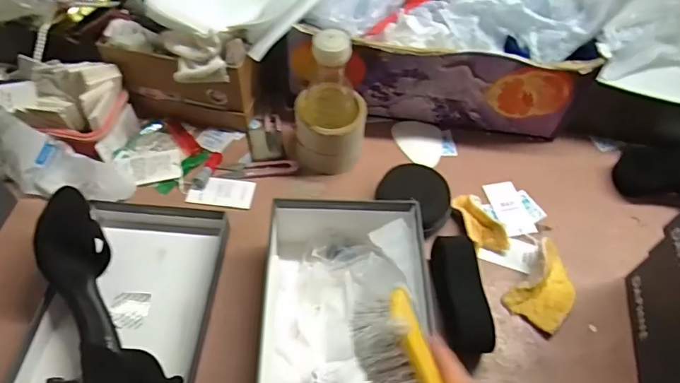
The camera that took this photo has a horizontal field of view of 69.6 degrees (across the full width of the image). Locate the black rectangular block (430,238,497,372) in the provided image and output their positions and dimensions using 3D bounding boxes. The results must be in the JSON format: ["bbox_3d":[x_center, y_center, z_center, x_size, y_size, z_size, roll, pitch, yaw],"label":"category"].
[{"bbox_3d":[0.128,0.114,0.523,0.037,0.064,0.131,-3,55,-6],"label":"black rectangular block"}]

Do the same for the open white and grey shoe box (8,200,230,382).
[{"bbox_3d":[-0.221,0.146,0.497,0.167,0.046,0.307,5,55,-1],"label":"open white and grey shoe box"}]

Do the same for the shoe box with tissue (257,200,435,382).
[{"bbox_3d":[0.005,0.144,0.470,0.157,0.078,0.305,2,55,-3],"label":"shoe box with tissue"}]

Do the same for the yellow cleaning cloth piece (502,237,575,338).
[{"bbox_3d":[0.235,0.109,0.555,0.063,0.035,0.089,37,60,20],"label":"yellow cleaning cloth piece"}]

